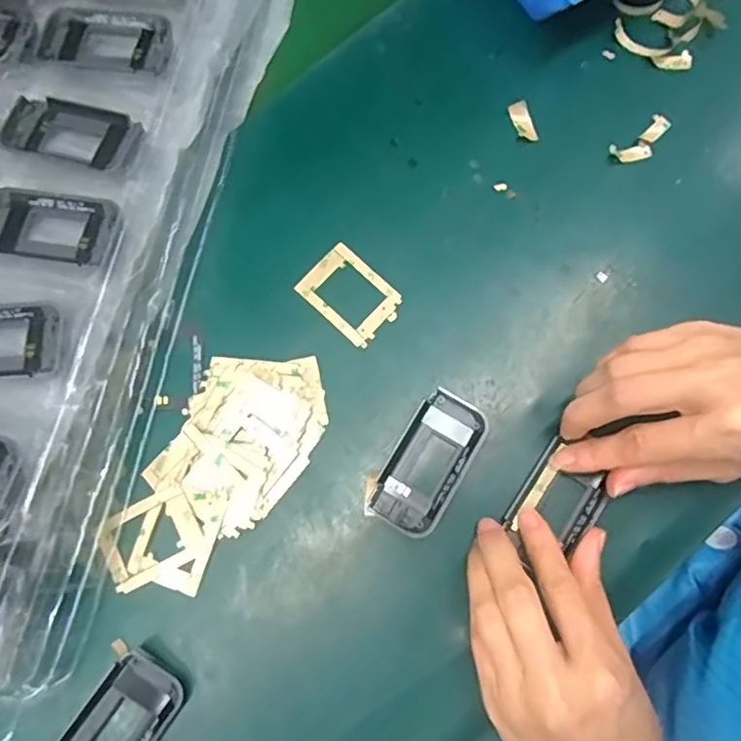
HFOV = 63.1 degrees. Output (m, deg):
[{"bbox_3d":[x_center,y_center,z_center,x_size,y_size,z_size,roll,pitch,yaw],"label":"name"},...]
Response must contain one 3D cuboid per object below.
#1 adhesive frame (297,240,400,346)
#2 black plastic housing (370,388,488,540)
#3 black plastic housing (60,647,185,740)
[{"bbox_3d":[-0.011,-0.044,0.347,0.055,0.004,0.040,43,81,10],"label":"adhesive frame"},{"bbox_3d":[0.032,0.049,0.322,0.038,0.008,0.076,28,79,7],"label":"black plastic housing"},{"bbox_3d":[-0.125,0.177,0.294,0.039,0.012,0.073,35,80,8],"label":"black plastic housing"}]

